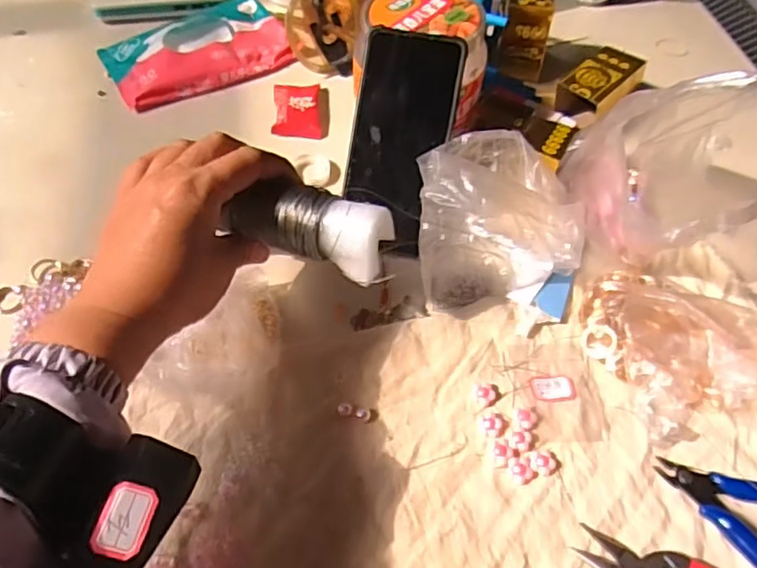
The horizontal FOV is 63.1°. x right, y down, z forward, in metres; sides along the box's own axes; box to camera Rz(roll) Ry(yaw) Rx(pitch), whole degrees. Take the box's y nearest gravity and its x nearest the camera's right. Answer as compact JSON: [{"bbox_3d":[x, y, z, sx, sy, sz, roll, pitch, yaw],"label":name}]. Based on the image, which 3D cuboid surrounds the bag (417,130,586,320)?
[{"bbox_3d":[0.081,-0.043,0.423,0.102,0.112,0.106,21,54,13],"label":"bag"}]

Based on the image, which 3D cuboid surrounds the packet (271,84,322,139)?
[{"bbox_3d":[-0.074,-0.160,0.560,0.042,0.013,0.069,-1,52,-3],"label":"packet"}]

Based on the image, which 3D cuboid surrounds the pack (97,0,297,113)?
[{"bbox_3d":[-0.175,-0.229,0.606,0.169,0.031,0.103,-22,56,-18],"label":"pack"}]

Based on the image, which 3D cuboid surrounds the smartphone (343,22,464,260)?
[{"bbox_3d":[0.017,-0.105,0.462,0.072,0.006,0.159,10,95,5],"label":"smartphone"}]

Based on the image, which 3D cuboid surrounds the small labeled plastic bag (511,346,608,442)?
[{"bbox_3d":[0.117,0.070,0.405,0.055,0.004,0.067,2,52,-1],"label":"small labeled plastic bag"}]

